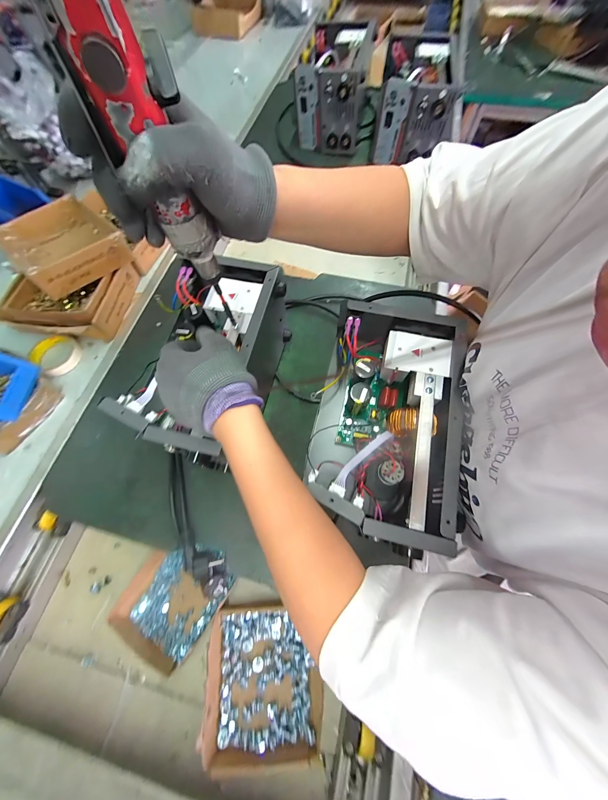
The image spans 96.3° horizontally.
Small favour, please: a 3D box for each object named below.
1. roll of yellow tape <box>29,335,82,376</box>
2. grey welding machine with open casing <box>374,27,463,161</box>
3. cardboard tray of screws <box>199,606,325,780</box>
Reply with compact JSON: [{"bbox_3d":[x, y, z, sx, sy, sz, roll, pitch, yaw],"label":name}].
[{"bbox_3d":[-0.501,-0.095,0.553,0.097,0.020,0.080,33,73,13],"label":"roll of yellow tape"},{"bbox_3d":[0.288,-0.787,0.723,0.169,0.150,0.285,8,69,5],"label":"grey welding machine with open casing"},{"bbox_3d":[-0.061,0.401,0.398,0.160,0.035,0.175,-6,69,-1],"label":"cardboard tray of screws"}]

